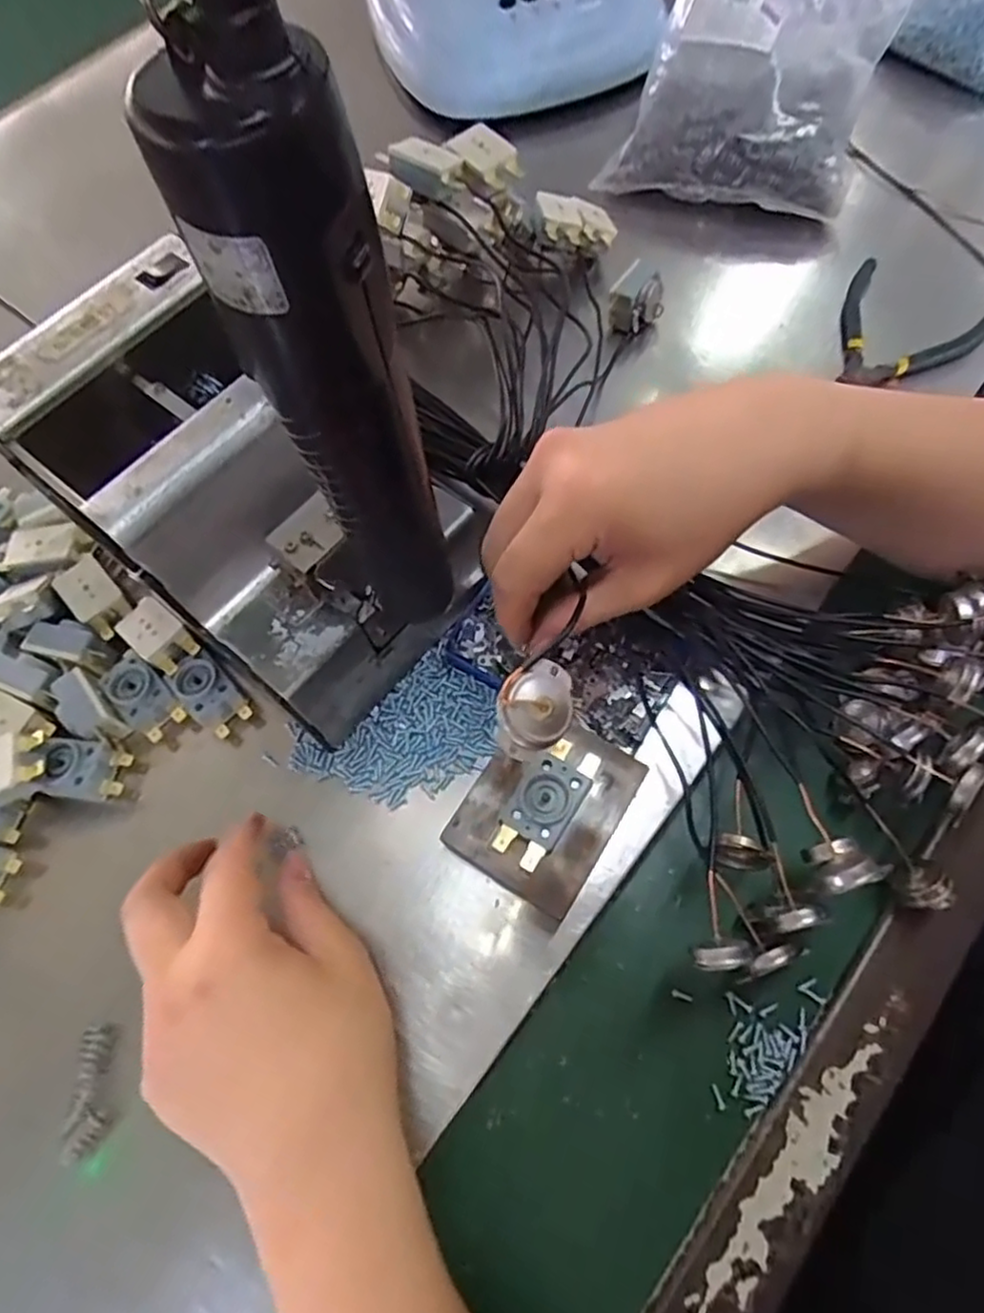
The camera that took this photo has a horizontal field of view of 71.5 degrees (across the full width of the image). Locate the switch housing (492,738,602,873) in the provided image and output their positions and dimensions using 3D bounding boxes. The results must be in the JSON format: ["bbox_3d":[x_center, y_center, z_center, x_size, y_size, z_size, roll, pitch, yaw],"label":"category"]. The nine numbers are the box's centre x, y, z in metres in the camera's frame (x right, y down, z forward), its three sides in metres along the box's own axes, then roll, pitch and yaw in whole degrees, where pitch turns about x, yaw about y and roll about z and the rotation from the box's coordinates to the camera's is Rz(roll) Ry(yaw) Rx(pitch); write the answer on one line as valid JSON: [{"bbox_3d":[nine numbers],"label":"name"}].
[{"bbox_3d":[0.024,0.063,0.304,0.028,0.010,0.058,30,72,15],"label":"switch housing"}]

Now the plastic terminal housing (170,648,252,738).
[{"bbox_3d":[-0.150,0.019,0.362,0.025,0.012,0.044,-41,70,-13],"label":"plastic terminal housing"}]

